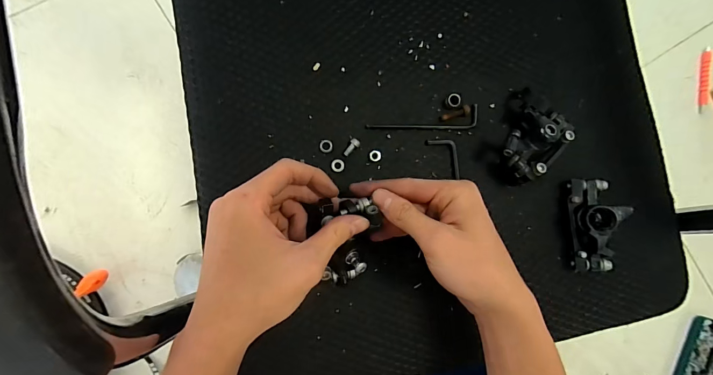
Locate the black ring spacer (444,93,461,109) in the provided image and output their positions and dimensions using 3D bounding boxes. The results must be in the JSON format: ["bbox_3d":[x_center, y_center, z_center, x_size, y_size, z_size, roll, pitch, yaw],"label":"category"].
[{"bbox_3d":[0.092,-0.083,0.327,0.013,0.011,0.013,0,89,-7],"label":"black ring spacer"}]

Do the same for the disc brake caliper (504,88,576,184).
[{"bbox_3d":[0.165,-0.045,0.318,0.064,0.034,0.082,31,84,-5],"label":"disc brake caliper"}]

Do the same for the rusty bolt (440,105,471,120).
[{"bbox_3d":[0.096,-0.071,0.329,0.029,0.008,0.010,-24,92,-7],"label":"rusty bolt"}]

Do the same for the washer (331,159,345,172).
[{"bbox_3d":[-0.017,-0.020,0.312,0.012,0.004,0.012,0,89,-7],"label":"washer"}]

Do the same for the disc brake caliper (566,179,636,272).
[{"bbox_3d":[0.225,0.035,0.316,0.041,0.037,0.086,0,87,-7],"label":"disc brake caliper"}]

